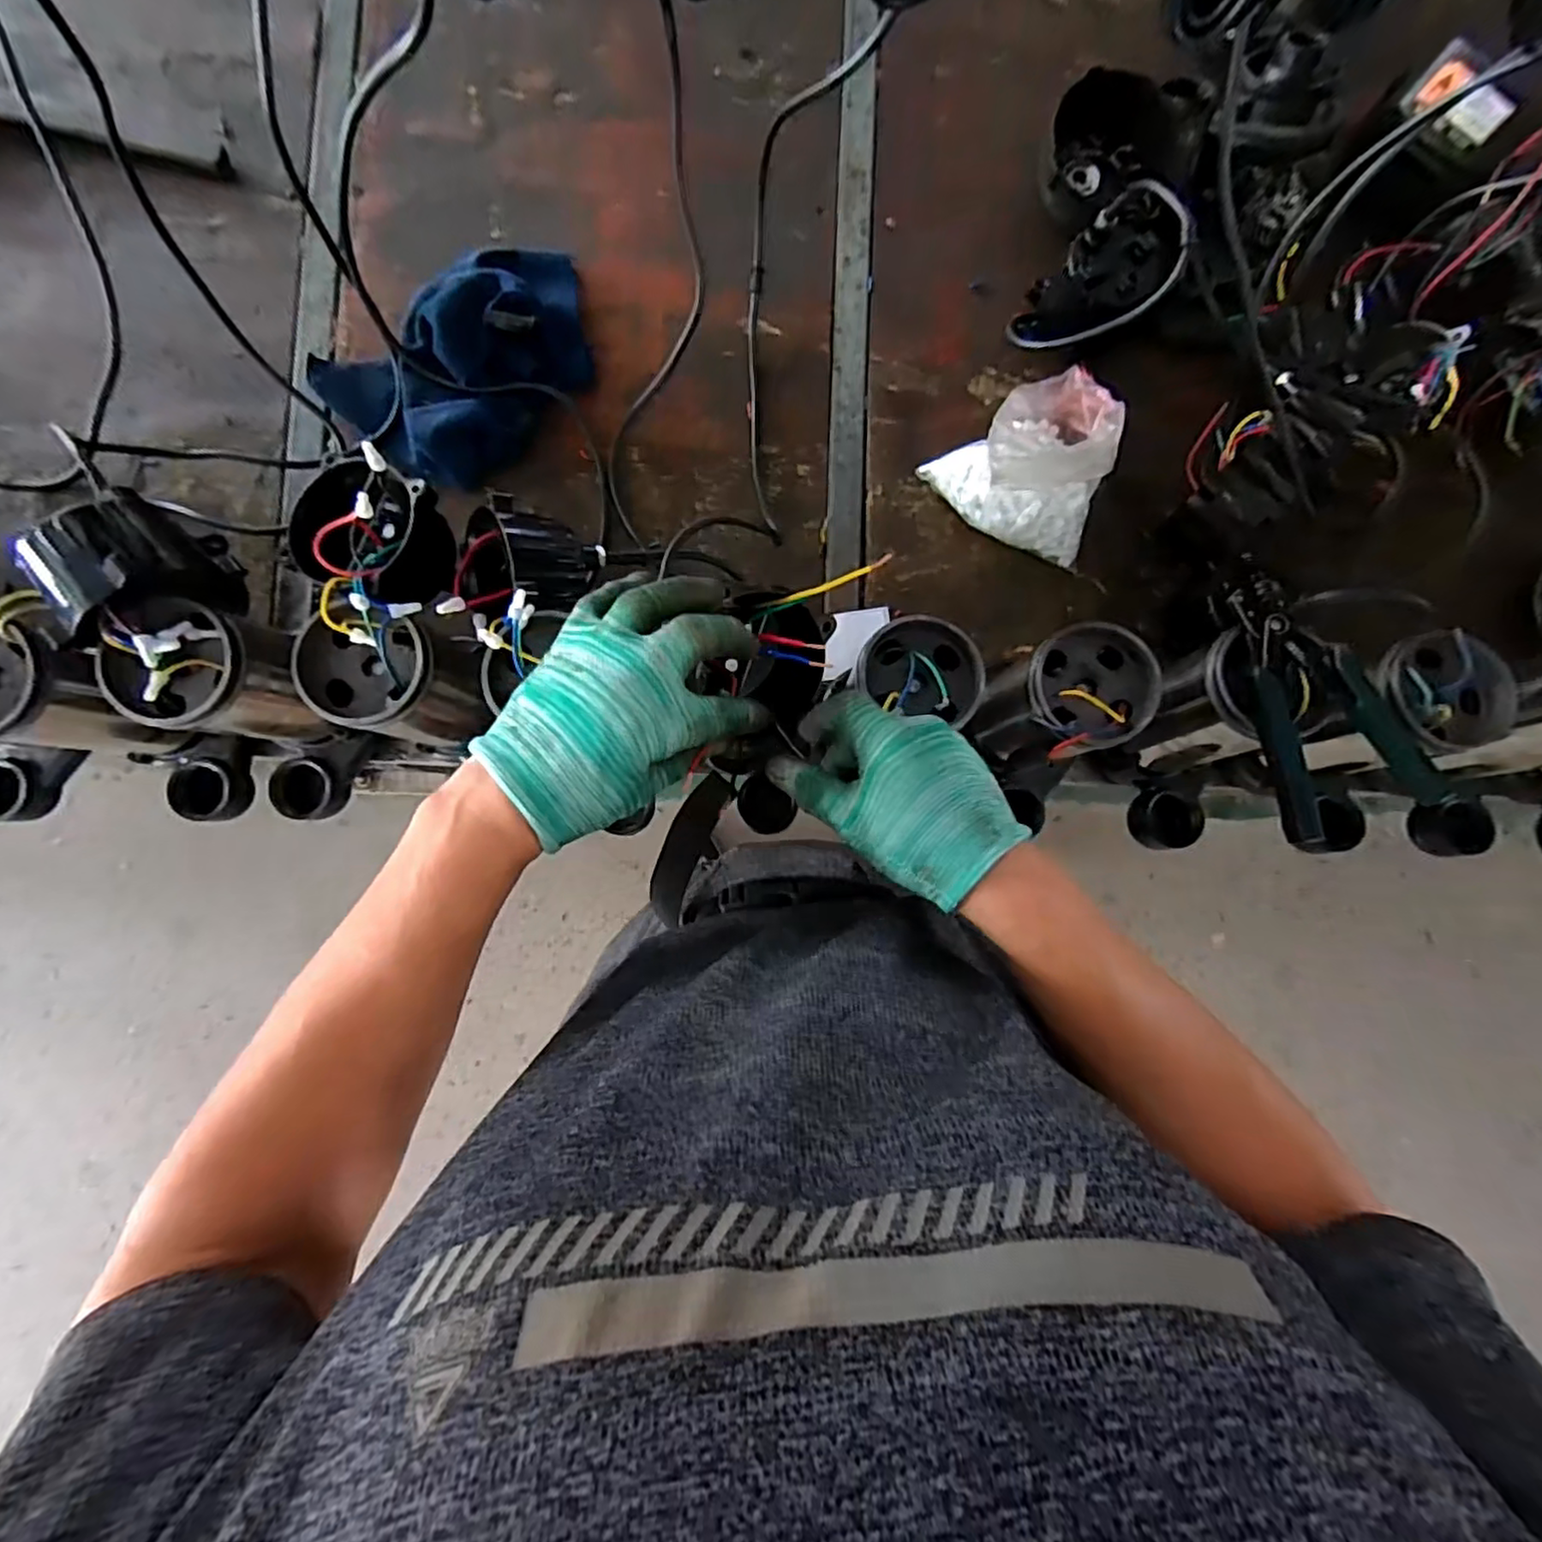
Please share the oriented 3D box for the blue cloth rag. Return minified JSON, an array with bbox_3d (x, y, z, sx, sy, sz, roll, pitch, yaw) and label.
[{"bbox_3d":[-0.284,-0.387,0.629,0.266,0.064,0.180,-34,89,-3],"label":"blue cloth rag"}]

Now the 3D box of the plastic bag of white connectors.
[{"bbox_3d":[0.252,-0.273,0.617,0.144,0.113,0.152,-31,89,-3],"label":"plastic bag of white connectors"}]

